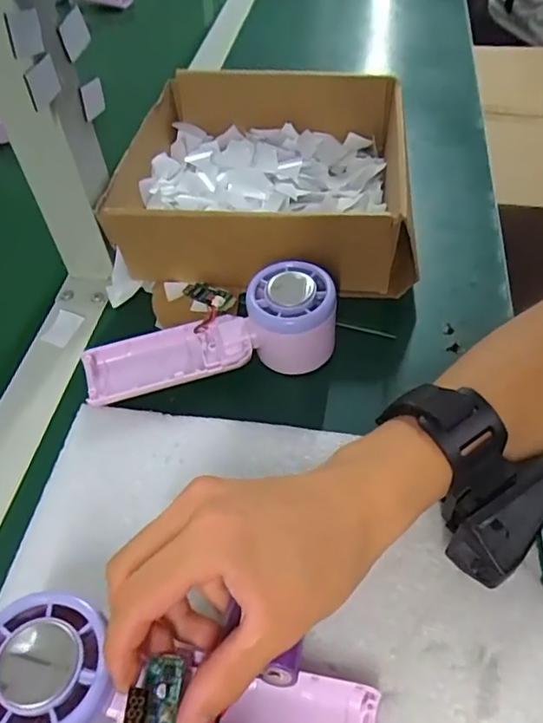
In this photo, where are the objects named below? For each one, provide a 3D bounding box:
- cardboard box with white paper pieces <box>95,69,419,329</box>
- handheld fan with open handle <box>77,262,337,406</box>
[{"bbox_3d":[-0.004,-0.144,0.451,0.224,0.074,0.233,3,51,7],"label":"cardboard box with white paper pieces"},{"bbox_3d":[-0.044,-0.024,0.361,0.163,0.050,0.069,-12,51,-6],"label":"handheld fan with open handle"}]

